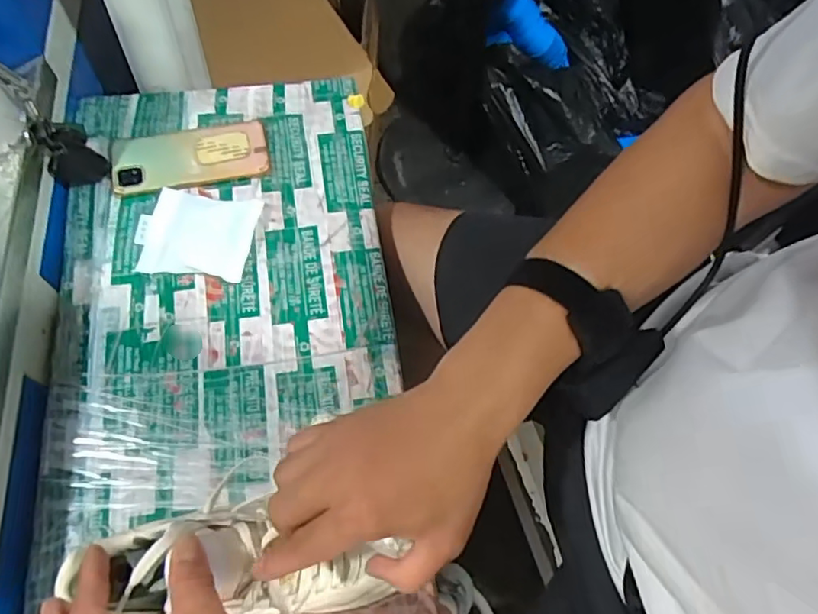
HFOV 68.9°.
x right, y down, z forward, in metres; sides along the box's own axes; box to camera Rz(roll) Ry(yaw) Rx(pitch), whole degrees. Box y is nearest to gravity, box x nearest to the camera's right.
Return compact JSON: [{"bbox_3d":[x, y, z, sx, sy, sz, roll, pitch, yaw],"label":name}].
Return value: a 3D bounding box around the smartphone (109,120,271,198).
[{"bbox_3d":[-0.237,-0.164,0.648,0.162,0.009,0.077,-10,64,-8],"label":"smartphone"}]

